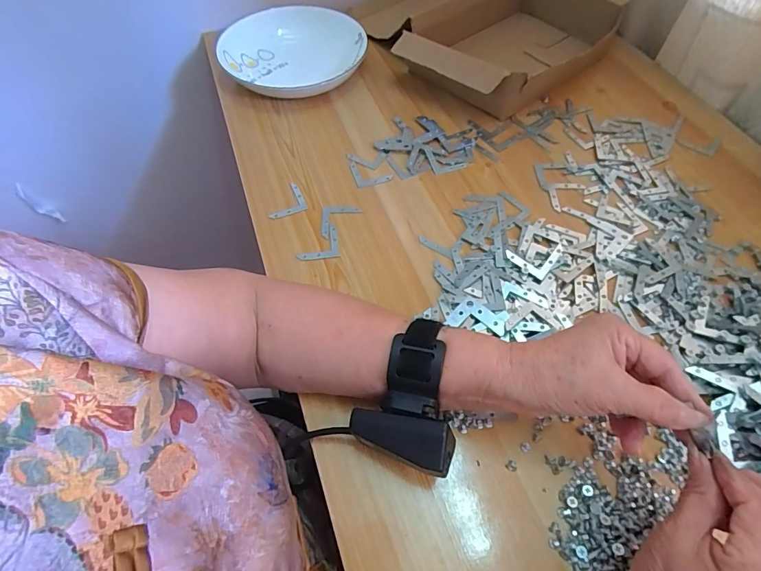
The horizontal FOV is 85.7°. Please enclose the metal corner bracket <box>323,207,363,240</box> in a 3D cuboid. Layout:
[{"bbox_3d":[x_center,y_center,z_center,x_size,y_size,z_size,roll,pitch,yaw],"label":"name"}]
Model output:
[{"bbox_3d":[-0.041,-0.067,0.430,0.042,0.004,0.041,0,58,-1],"label":"metal corner bracket"}]

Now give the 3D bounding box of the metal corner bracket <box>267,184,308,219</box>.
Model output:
[{"bbox_3d":[-0.104,-0.091,0.448,0.041,0.006,0.042,-19,60,-12],"label":"metal corner bracket"}]

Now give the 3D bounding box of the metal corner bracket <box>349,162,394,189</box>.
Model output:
[{"bbox_3d":[-0.017,-0.122,0.468,0.052,0.004,0.031,23,63,11],"label":"metal corner bracket"}]

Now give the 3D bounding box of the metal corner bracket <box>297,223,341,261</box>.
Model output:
[{"bbox_3d":[-0.065,-0.044,0.416,0.042,0.004,0.043,-9,58,-6],"label":"metal corner bracket"}]

